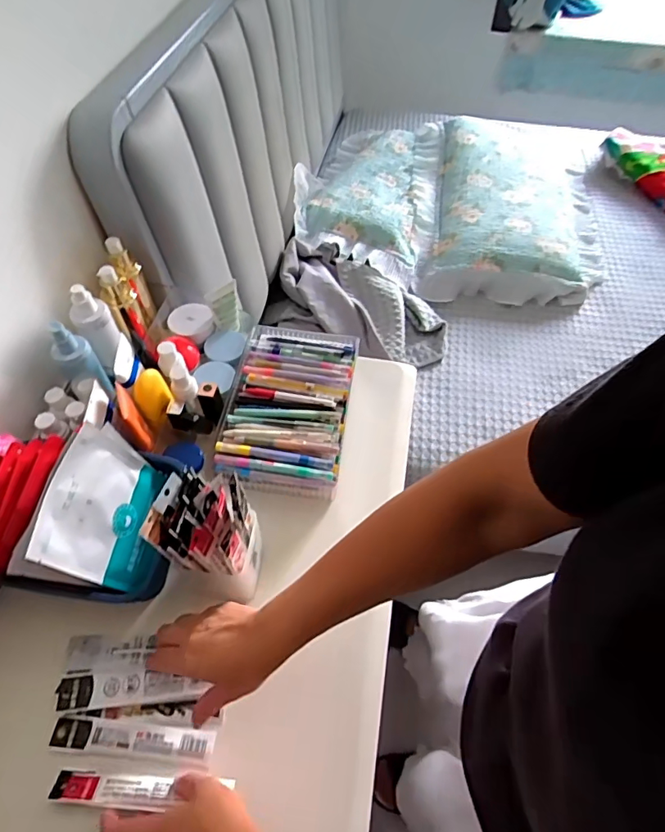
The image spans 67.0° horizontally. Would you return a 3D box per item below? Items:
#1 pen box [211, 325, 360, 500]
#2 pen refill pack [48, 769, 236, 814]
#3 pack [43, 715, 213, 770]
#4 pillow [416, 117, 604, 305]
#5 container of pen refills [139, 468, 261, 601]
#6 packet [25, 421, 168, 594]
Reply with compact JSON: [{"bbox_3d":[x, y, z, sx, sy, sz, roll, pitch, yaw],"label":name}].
[{"bbox_3d":[-0.061,-0.018,0.703,0.163,0.037,0.255,8,55,4],"label":"pen box"},{"bbox_3d":[-0.176,0.345,0.464,0.161,0.006,0.026,3,31,0],"label":"pen refill pack"},{"bbox_3d":[-0.197,0.320,0.497,0.157,0.006,0.031,6,55,3],"label":"pack"},{"bbox_3d":[0.532,-0.635,1.443,0.486,0.164,0.770,9,56,5],"label":"pillow"},{"bbox_3d":[-0.124,0.132,0.532,0.086,0.173,0.082,6,55,3],"label":"container of pen refills"},{"bbox_3d":[-0.223,0.095,0.499,0.010,0.148,0.130,-2,61,18],"label":"packet"}]

